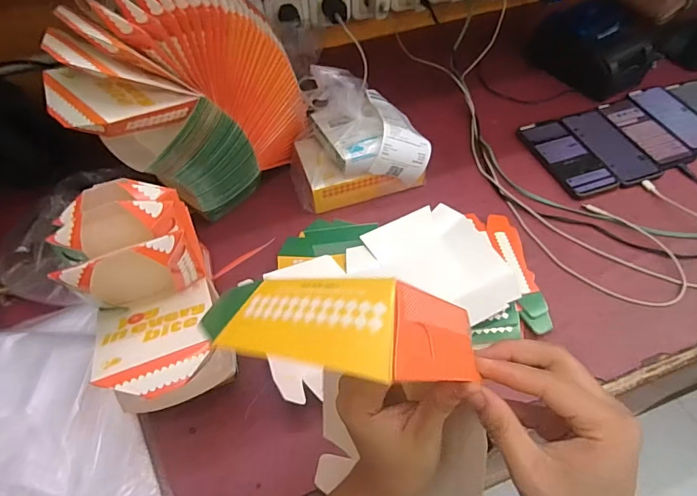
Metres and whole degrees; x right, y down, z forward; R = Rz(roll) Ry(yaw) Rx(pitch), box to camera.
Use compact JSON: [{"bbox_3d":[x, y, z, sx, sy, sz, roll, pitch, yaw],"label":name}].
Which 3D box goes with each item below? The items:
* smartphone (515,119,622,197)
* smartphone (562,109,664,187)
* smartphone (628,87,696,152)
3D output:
[{"bbox_3d":[0.347,-0.149,0.692,0.080,0.011,0.170,-16,55,-9],"label":"smartphone"},{"bbox_3d":[0.430,-0.168,0.706,0.081,0.005,0.165,-16,55,-9],"label":"smartphone"},{"bbox_3d":[0.561,-0.226,0.742,0.071,0.004,0.159,-15,55,-8],"label":"smartphone"}]

